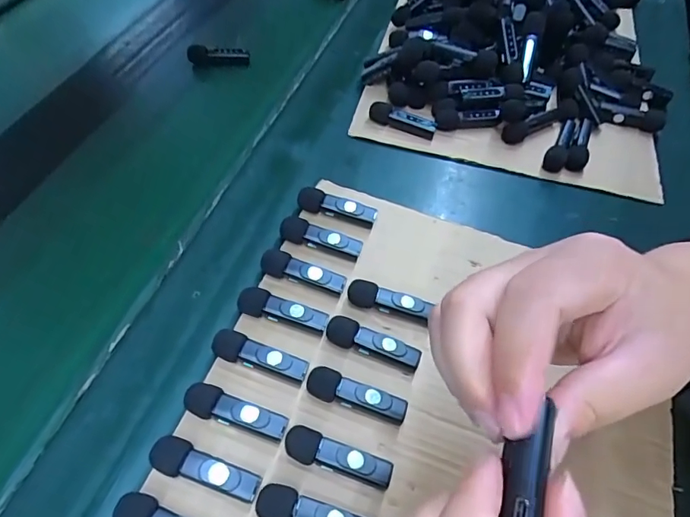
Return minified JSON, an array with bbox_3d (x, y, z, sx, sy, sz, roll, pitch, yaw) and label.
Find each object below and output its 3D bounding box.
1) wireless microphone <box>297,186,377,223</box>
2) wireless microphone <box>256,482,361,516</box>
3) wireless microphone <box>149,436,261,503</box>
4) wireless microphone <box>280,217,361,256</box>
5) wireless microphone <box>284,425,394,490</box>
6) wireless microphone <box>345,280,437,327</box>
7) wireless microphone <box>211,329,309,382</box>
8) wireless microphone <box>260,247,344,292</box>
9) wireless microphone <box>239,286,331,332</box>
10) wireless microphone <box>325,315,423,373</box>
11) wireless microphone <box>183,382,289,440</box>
[{"bbox_3d":[-0.007,-0.042,0.396,0.064,0.015,0.014,16,56,7],"label":"wireless microphone"},{"bbox_3d":[-0.018,0.144,0.271,0.063,0.016,0.019,15,56,6],"label":"wireless microphone"},{"bbox_3d":[-0.080,0.122,0.280,0.063,0.017,0.019,17,56,8],"label":"wireless microphone"},{"bbox_3d":[-0.019,-0.016,0.377,0.064,0.012,0.016,16,56,7],"label":"wireless microphone"},{"bbox_3d":[-0.004,0.119,0.288,0.064,0.017,0.019,19,56,9],"label":"wireless microphone"},{"bbox_3d":[0.032,0.032,0.351,0.060,0.017,0.015,16,56,7],"label":"wireless microphone"},{"bbox_3d":[-0.056,0.065,0.320,0.063,0.015,0.017,17,56,8],"label":"wireless microphone"},{"bbox_3d":[-0.031,0.010,0.359,0.062,0.016,0.016,16,56,6],"label":"wireless microphone"},{"bbox_3d":[-0.044,0.037,0.340,0.064,0.015,0.017,16,56,7],"label":"wireless microphone"},{"bbox_3d":[0.019,0.059,0.331,0.064,0.017,0.018,19,56,9],"label":"wireless microphone"},{"bbox_3d":[-0.066,0.095,0.298,0.062,0.017,0.018,17,56,8],"label":"wireless microphone"}]

